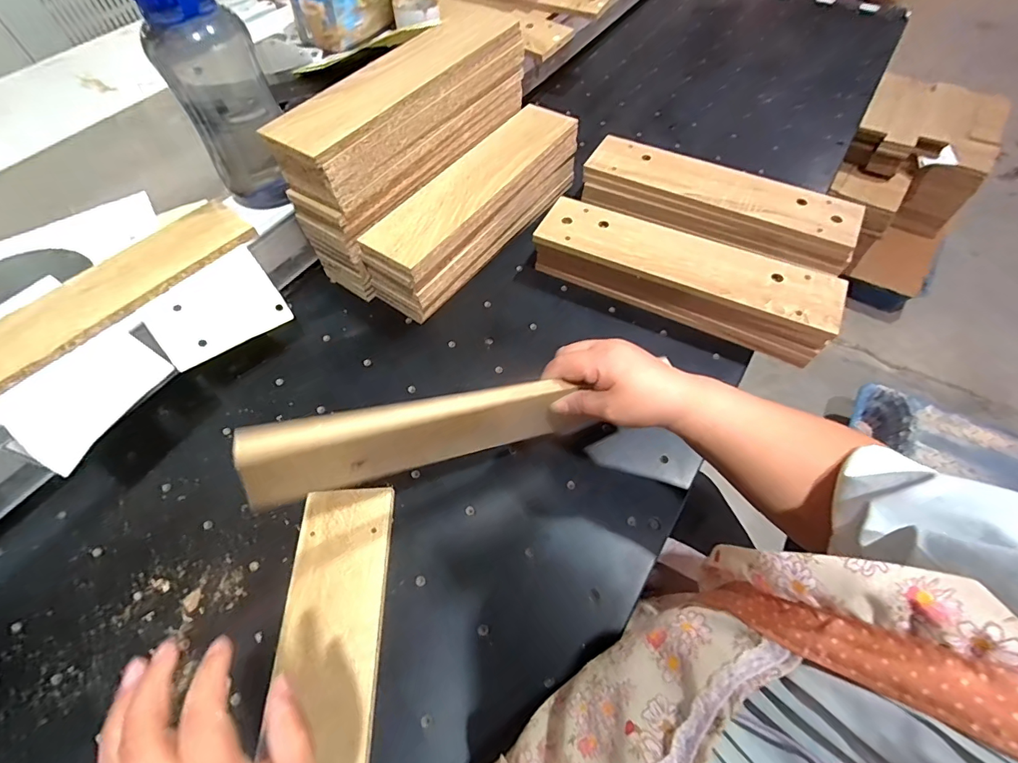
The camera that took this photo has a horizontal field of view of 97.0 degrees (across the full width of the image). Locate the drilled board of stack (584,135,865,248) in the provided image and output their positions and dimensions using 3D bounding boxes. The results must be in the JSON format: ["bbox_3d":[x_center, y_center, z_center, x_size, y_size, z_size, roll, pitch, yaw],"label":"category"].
[{"bbox_3d":[0.301,-0.283,0.649,0.375,0.013,0.096,25,62,17],"label":"drilled board of stack"}]

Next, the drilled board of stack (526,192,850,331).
[{"bbox_3d":[0.215,-0.153,0.560,0.360,0.025,0.084,24,62,17],"label":"drilled board of stack"}]

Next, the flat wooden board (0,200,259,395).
[{"bbox_3d":[-0.463,-0.087,0.498,0.091,0.019,0.365,36,66,22],"label":"flat wooden board"}]

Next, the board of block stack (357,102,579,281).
[{"bbox_3d":[-0.044,-0.278,0.625,0.093,0.026,0.369,31,64,20],"label":"board of block stack"}]

